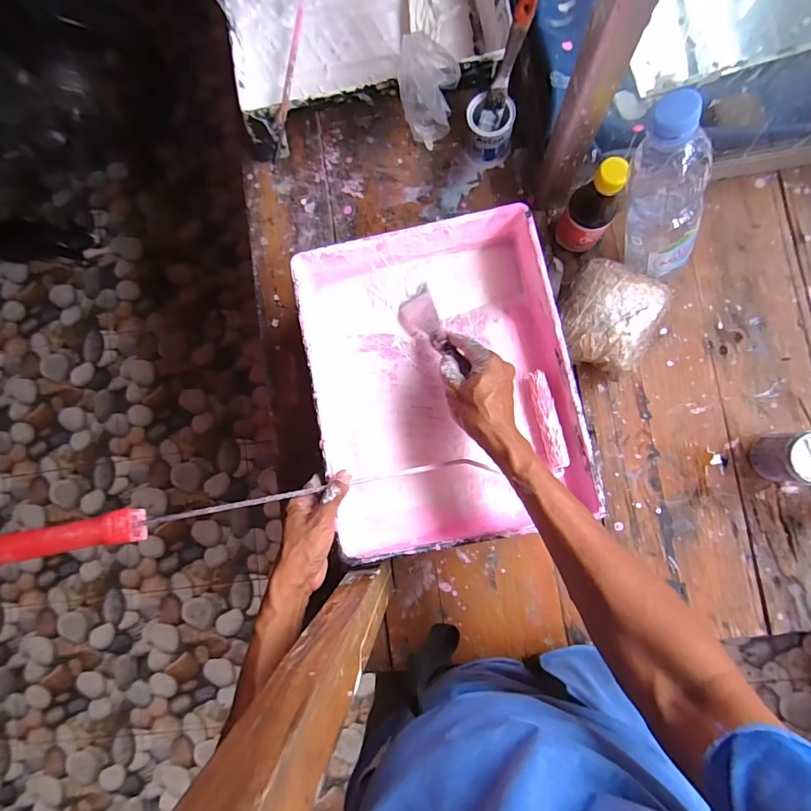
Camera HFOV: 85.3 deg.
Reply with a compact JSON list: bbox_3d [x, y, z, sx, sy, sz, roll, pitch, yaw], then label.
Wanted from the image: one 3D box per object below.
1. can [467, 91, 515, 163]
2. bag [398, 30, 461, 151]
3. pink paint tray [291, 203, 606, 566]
[{"bbox_3d":[0.105,-0.343,0.552,0.058,0.061,0.055,0,85,5],"label":"can"},{"bbox_3d":[0.025,-0.345,0.478,0.060,0.066,0.081,11,87,7],"label":"bag"},{"bbox_3d":[0.039,-0.029,0.507,0.272,0.091,0.346,-12,84,4],"label":"pink paint tray"}]

